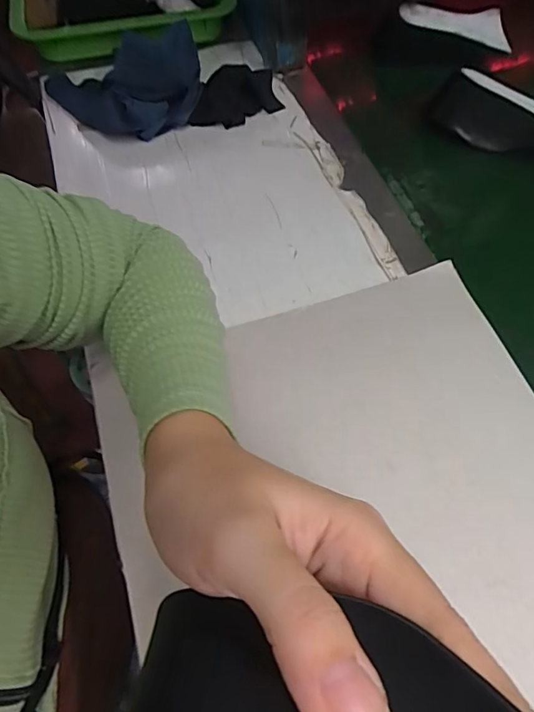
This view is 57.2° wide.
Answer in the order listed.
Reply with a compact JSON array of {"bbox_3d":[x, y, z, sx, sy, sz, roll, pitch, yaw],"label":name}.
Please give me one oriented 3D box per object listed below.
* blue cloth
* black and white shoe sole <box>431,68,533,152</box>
[{"bbox_3d":[-0.150,-0.286,0.511,0.163,0.056,0.131,-12,61,-8],"label":"blue cloth"},{"bbox_3d":[0.249,-0.244,0.509,0.144,0.064,0.053,20,65,11],"label":"black and white shoe sole"}]

